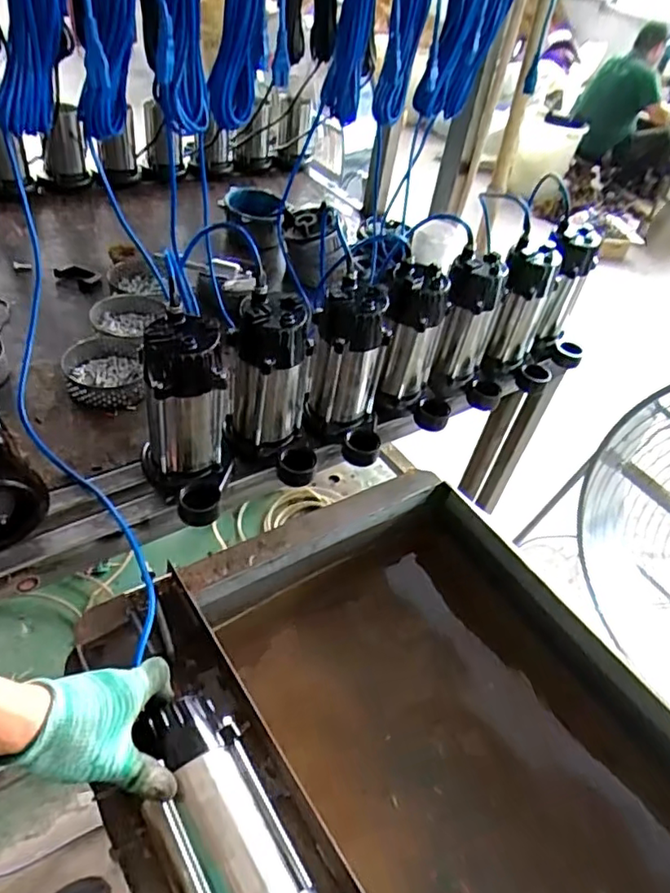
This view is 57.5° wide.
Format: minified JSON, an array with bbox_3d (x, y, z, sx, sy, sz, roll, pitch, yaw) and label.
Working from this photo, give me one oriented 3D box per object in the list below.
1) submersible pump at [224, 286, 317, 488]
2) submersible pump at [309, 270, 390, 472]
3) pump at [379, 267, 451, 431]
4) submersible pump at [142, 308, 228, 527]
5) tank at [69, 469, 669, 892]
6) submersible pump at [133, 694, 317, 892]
[{"bbox_3d":[-0.085,-0.073,0.834,0.114,0.233,0.133,-2,45,-14],"label":"submersible pump"},{"bbox_3d":[0.022,-0.098,0.888,0.111,0.234,0.133,6,44,-5],"label":"submersible pump"},{"bbox_3d":[0.136,-0.155,0.970,0.134,0.231,0.110,10,43,-1],"label":"pump"},{"bbox_3d":[-0.184,-0.025,0.762,0.103,0.231,0.144,-9,47,-20],"label":"submersible pump"},{"bbox_3d":[0.132,0.406,0.651,0.587,0.232,0.774,-22,52,-30],"label":"tank"},{"bbox_3d":[-0.076,0.298,0.478,0.100,0.105,0.230,-16,37,-24],"label":"submersible pump"}]

